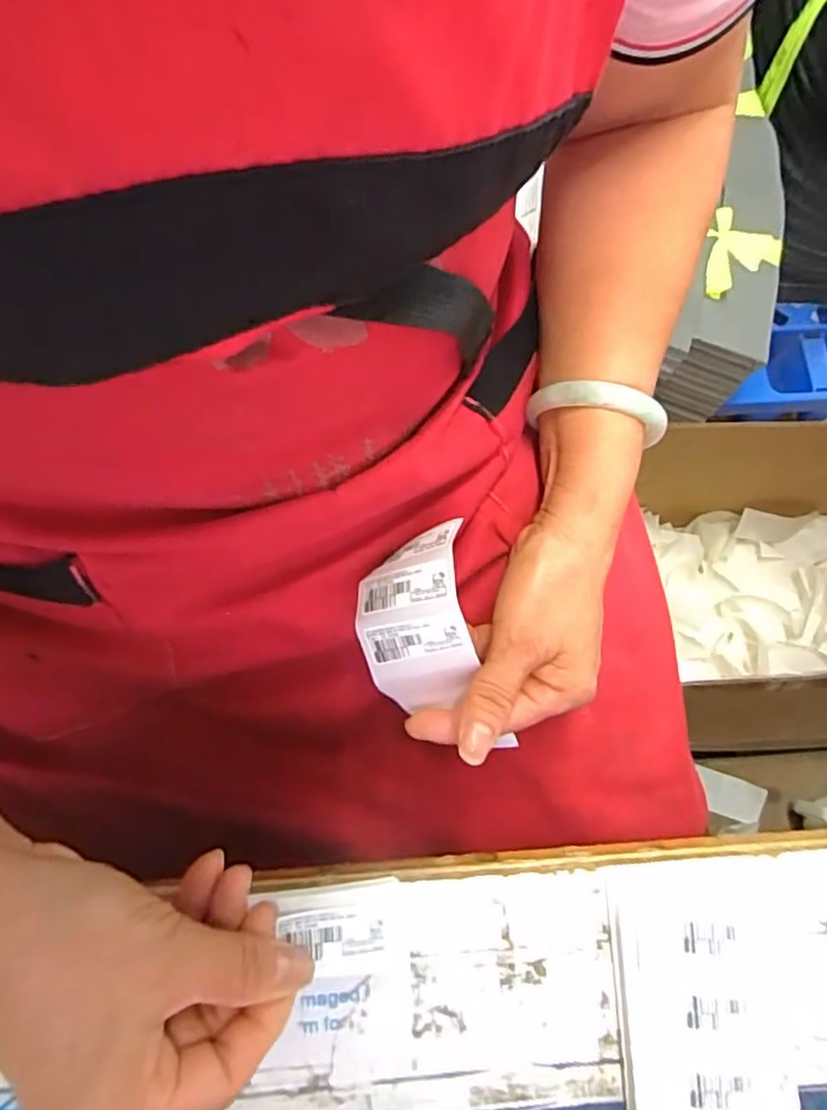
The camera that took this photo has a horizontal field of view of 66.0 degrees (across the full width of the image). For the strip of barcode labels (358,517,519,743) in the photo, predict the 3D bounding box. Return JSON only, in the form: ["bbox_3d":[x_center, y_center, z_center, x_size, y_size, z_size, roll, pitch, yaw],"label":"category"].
[{"bbox_3d":[0.005,0.043,0.303,0.057,0.054,0.103,-12,77,-3],"label":"strip of barcode labels"}]

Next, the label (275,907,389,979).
[{"bbox_3d":[-0.032,0.158,0.260,0.042,0.004,0.025,-1,78,-10],"label":"label"}]

